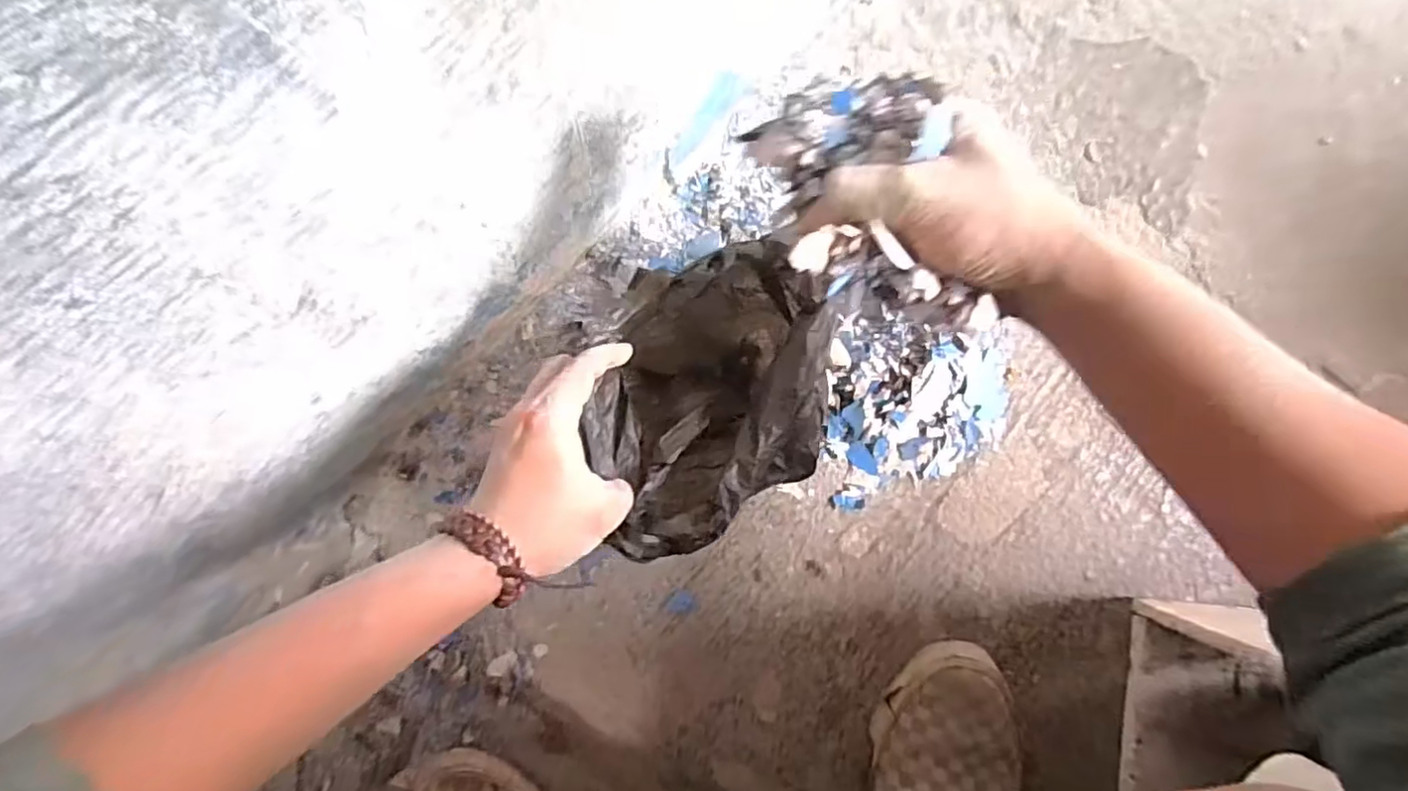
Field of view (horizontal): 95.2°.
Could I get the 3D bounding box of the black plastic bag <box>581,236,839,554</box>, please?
[{"bbox_3d":[0.009,-0.002,0.416,0.156,0.102,0.157,-19,87,-2],"label":"black plastic bag"}]

